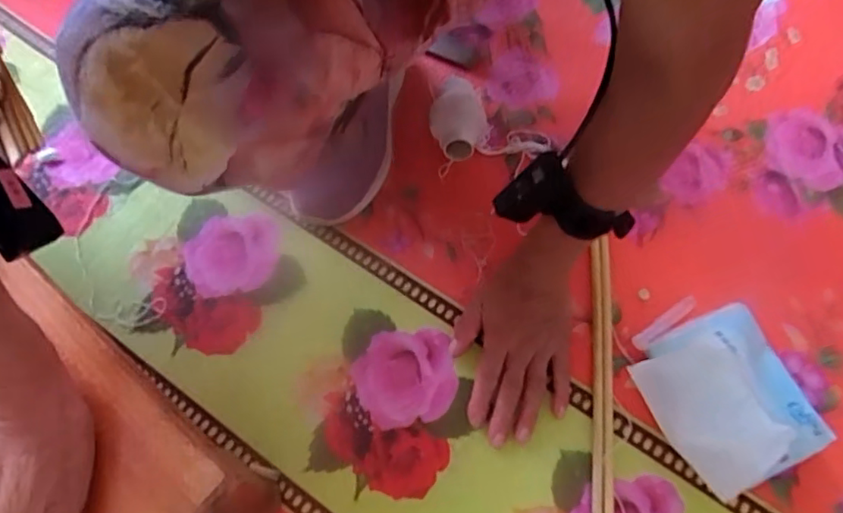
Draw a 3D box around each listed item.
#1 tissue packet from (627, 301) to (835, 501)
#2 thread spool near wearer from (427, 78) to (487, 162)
[{"bbox_3d":[0.272,0.126,0.541,0.128,0.052,0.139,-24,67,-8],"label":"tissue packet"},{"bbox_3d":[0.040,-0.151,0.677,0.060,0.047,0.106,-4,65,-2],"label":"thread spool near wearer"}]

